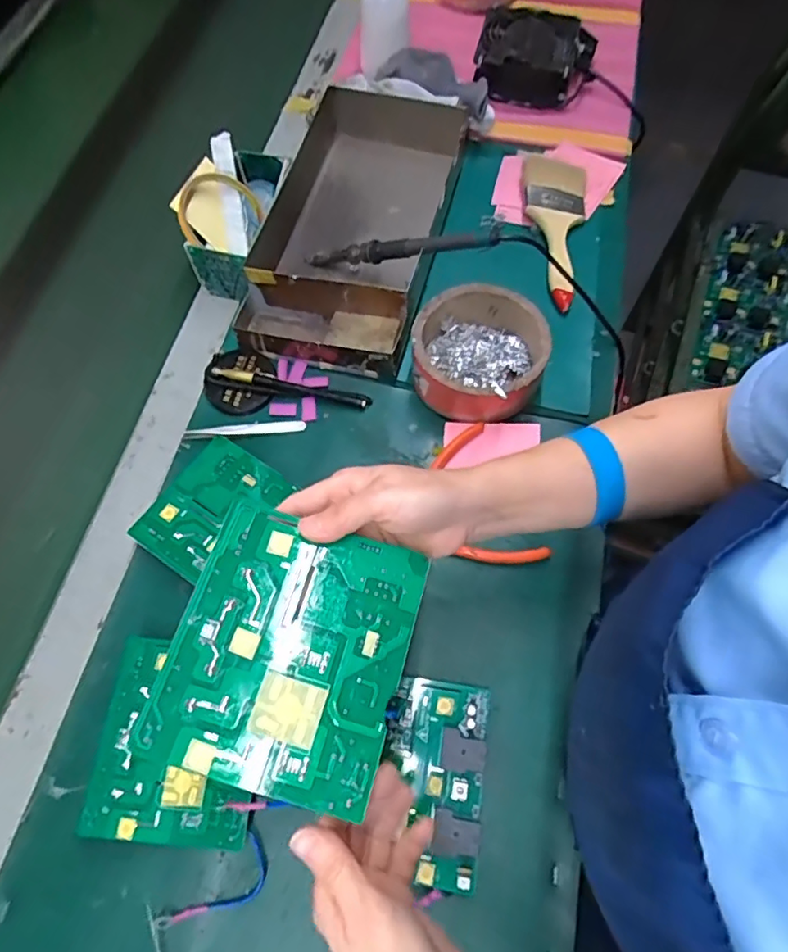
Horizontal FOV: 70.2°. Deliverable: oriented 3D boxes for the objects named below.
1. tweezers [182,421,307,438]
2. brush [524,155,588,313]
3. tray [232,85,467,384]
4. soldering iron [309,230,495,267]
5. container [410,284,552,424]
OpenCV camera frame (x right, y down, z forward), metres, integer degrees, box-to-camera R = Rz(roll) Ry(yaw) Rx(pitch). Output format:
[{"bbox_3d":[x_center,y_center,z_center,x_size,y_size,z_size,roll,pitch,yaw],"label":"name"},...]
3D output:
[{"bbox_3d":[-0.140,-0.044,0.526,0.110,0.009,0.012,-6,66,-1],"label":"tweezers"},{"bbox_3d":[0.172,-0.269,0.604,0.068,0.021,0.194,8,67,5],"label":"brush"},{"bbox_3d":[-0.045,-0.267,0.591,0.187,0.062,0.327,12,67,7],"label":"tray"},{"bbox_3d":[-0.002,-0.224,0.554,0.213,0.019,0.017,5,65,27],"label":"soldering iron"},{"bbox_3d":[0.078,-0.114,0.525,0.122,0.050,0.116,-1,66,1],"label":"container"}]

